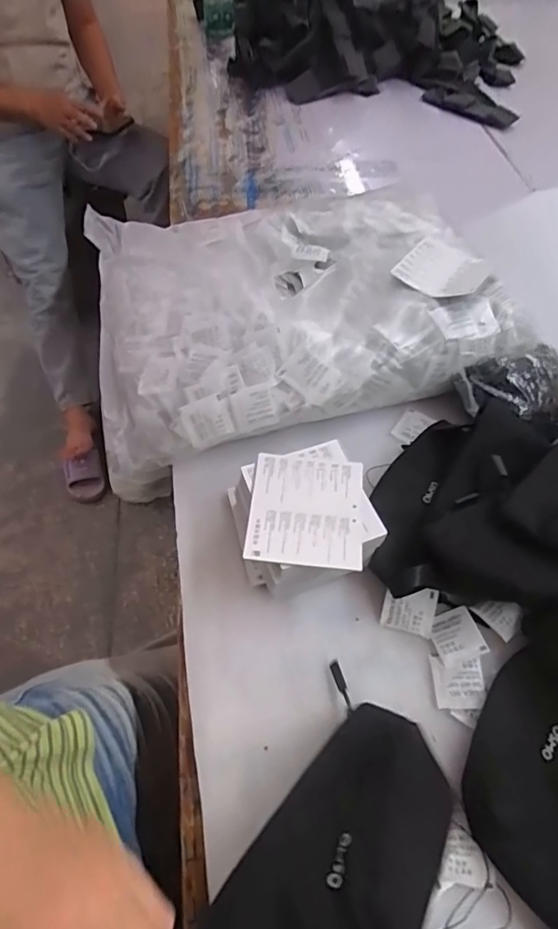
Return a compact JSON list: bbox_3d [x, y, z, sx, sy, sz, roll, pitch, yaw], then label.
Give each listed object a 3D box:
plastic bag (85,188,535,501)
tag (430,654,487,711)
[{"bbox_3d":[0.011,-0.182,0.597,0.436,0.094,0.344,-12,56,-11],"label":"plastic bag"},{"bbox_3d":[0.141,0.170,0.404,0.037,0.004,0.038,3,54,0],"label":"tag"}]

